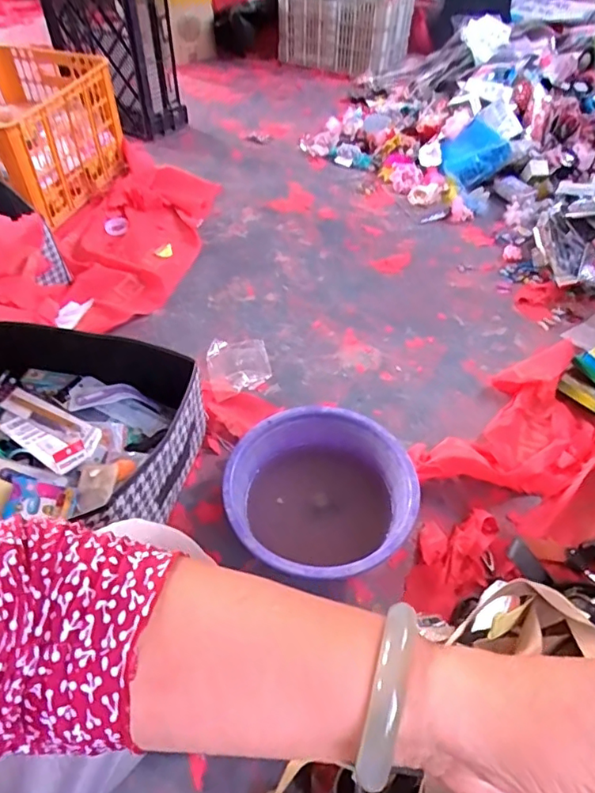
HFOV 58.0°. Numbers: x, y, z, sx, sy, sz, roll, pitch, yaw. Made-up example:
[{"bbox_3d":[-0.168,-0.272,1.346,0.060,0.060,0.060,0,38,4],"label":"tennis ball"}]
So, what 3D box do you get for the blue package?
[{"bbox_3d":[0.524,-0.717,1.596,0.236,0.039,0.161,-38,87,-15],"label":"blue package"}]

